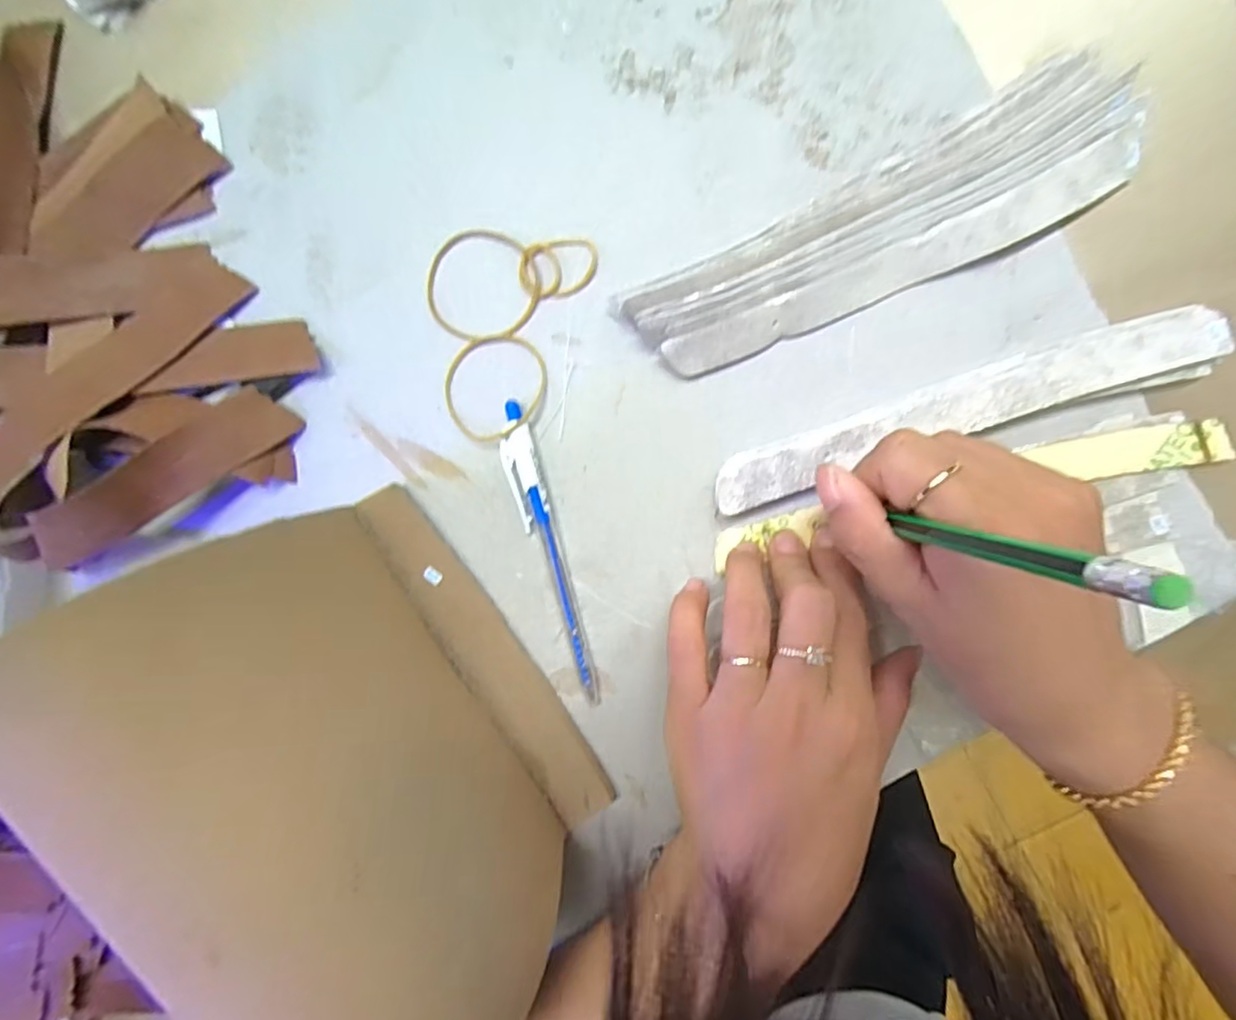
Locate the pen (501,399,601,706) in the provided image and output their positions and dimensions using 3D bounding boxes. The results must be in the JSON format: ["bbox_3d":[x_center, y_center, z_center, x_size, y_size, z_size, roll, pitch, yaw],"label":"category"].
[{"bbox_3d":[-0.031,0.021,0.265,0.014,0.008,0.135,-13,96,4],"label":"pen"}]

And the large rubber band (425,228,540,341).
[{"bbox_3d":[-0.057,-0.094,0.253,0.047,0.004,0.045,0,97,2],"label":"large rubber band"}]

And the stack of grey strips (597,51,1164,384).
[{"bbox_3d":[0.103,-0.108,0.238,0.200,0.015,0.051,-26,95,5],"label":"stack of grey strips"}]

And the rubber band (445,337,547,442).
[{"bbox_3d":[-0.053,-0.052,0.257,0.044,0.006,0.044,-3,97,3],"label":"rubber band"}]

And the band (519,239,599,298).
[{"bbox_3d":[-0.025,-0.101,0.250,0.033,0.004,0.022,-7,97,3],"label":"band"}]

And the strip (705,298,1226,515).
[{"bbox_3d":[0.137,-0.040,0.243,0.200,0.018,0.026,-17,96,4],"label":"strip"}]

